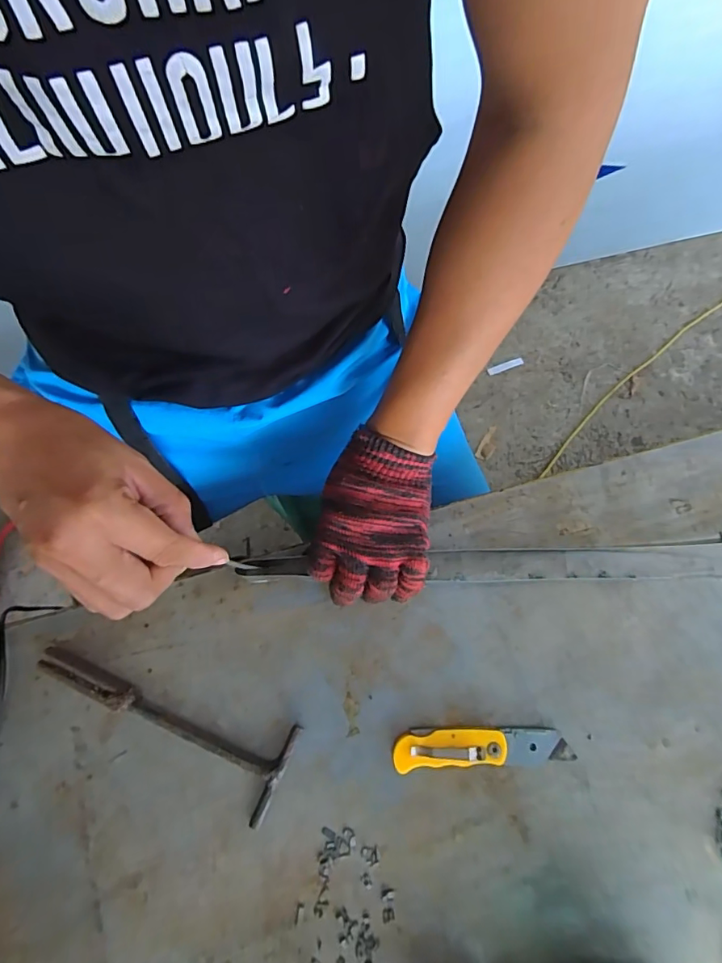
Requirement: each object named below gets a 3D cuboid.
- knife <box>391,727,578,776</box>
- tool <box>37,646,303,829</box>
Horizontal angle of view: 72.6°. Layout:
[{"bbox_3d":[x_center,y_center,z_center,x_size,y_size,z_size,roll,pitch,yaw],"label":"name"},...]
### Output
[{"bbox_3d":[0.098,0.214,0.396,0.142,0.015,0.028,-2,74,-1],"label":"knife"},{"bbox_3d":[-0.164,0.190,0.404,0.221,0.012,0.070,25,76,6],"label":"tool"}]

